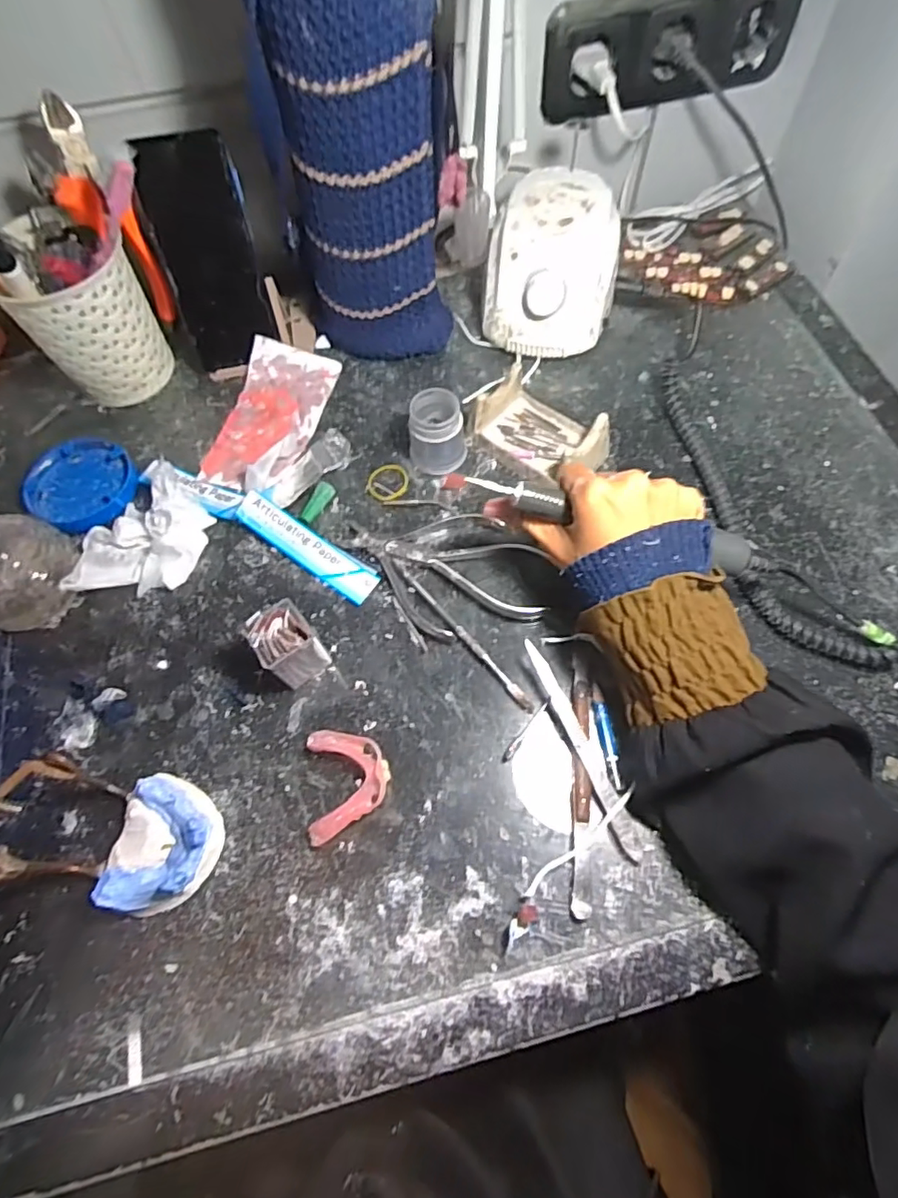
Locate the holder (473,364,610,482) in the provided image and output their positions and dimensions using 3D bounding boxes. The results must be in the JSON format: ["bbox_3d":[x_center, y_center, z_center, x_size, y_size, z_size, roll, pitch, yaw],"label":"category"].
[{"bbox_3d":[0.072,-0.131,0.448,0.093,0.042,0.059,41,73,18],"label":"holder"}]

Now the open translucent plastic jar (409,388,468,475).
[{"bbox_3d":[-0.009,-0.125,0.442,0.043,0.051,0.041,-1,65,2],"label":"open translucent plastic jar"}]

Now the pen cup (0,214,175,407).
[{"bbox_3d":[-0.283,-0.220,0.456,0.080,0.123,0.081,-1,65,2],"label":"pen cup"}]

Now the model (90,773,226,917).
[{"bbox_3d":[-0.164,0.139,0.331,0.057,0.030,0.072,4,65,4],"label":"model"}]

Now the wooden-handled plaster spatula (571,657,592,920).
[{"bbox_3d":[0.080,0.107,0.346,0.011,0.010,0.148,4,65,4],"label":"wooden-handled plaster spatula"}]

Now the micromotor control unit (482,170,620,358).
[{"bbox_3d":[0.085,-0.284,0.495,0.106,0.083,0.142,7,66,5],"label":"micromotor control unit"}]

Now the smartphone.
[{"bbox_3d":[-0.186,-0.265,0.452,0.071,0.152,0.010,-12,37,-3],"label":"smartphone"}]

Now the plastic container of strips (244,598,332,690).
[{"bbox_3d":[-0.101,0.029,0.367,0.034,0.056,0.034,-33,68,-12],"label":"plastic container of strips"}]

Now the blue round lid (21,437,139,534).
[{"bbox_3d":[-0.289,-0.091,0.452,0.092,0.023,0.077,32,70,15],"label":"blue round lid"}]

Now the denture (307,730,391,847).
[{"bbox_3d":[-0.061,0.111,0.349,0.048,0.015,0.063,-7,65,-1],"label":"denture"}]

